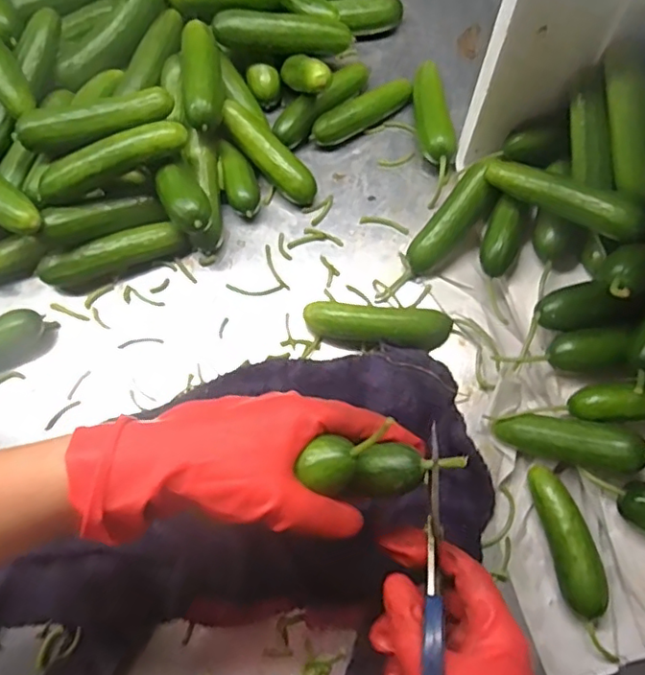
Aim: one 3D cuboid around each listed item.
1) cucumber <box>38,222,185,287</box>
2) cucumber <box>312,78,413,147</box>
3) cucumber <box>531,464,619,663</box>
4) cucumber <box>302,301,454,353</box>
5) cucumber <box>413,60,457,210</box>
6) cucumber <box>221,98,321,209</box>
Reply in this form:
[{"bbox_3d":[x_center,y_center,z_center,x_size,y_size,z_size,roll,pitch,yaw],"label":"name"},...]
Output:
[{"bbox_3d":[-0.188,-0.074,0.529,0.124,0.038,0.027,-22,70,-6],"label":"cucumber"},{"bbox_3d":[0.038,-0.220,0.569,0.107,0.033,0.025,-34,72,-10],"label":"cucumber"},{"bbox_3d":[0.180,0.160,0.419,0.028,0.035,0.131,-8,69,-1],"label":"cucumber"},{"bbox_3d":[0.046,-0.009,0.486,0.119,0.032,0.031,5,70,4],"label":"cucumber"},{"bbox_3d":[0.105,-0.203,0.561,0.030,0.035,0.155,-6,69,0],"label":"cucumber"},{"bbox_3d":[-0.050,-0.169,0.540,0.112,0.033,0.032,46,76,-8],"label":"cucumber"}]

